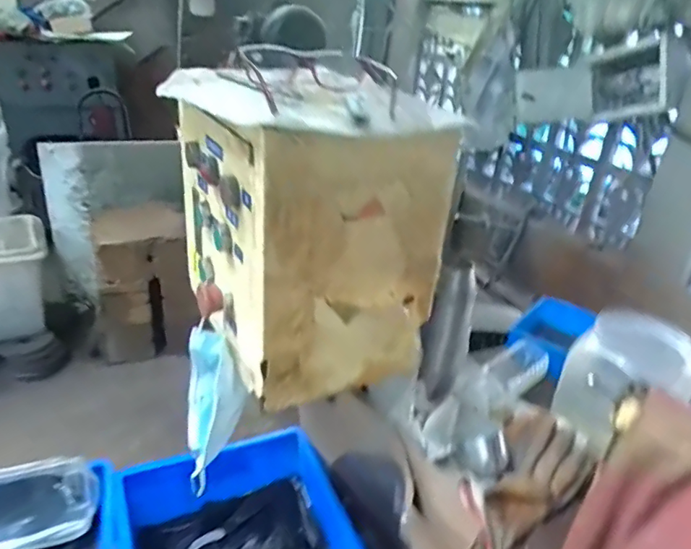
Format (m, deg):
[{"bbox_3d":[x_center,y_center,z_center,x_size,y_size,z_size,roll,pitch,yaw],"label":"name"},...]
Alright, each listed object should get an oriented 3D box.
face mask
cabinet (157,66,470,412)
[{"bbox_3d":[-0.153,0.159,0.632,0.071,0.174,0.097,-5,29,-15],"label":"face mask"},{"bbox_3d":[-0.056,-0.056,0.600,0.216,0.287,0.275,-13,32,-28],"label":"cabinet"}]

